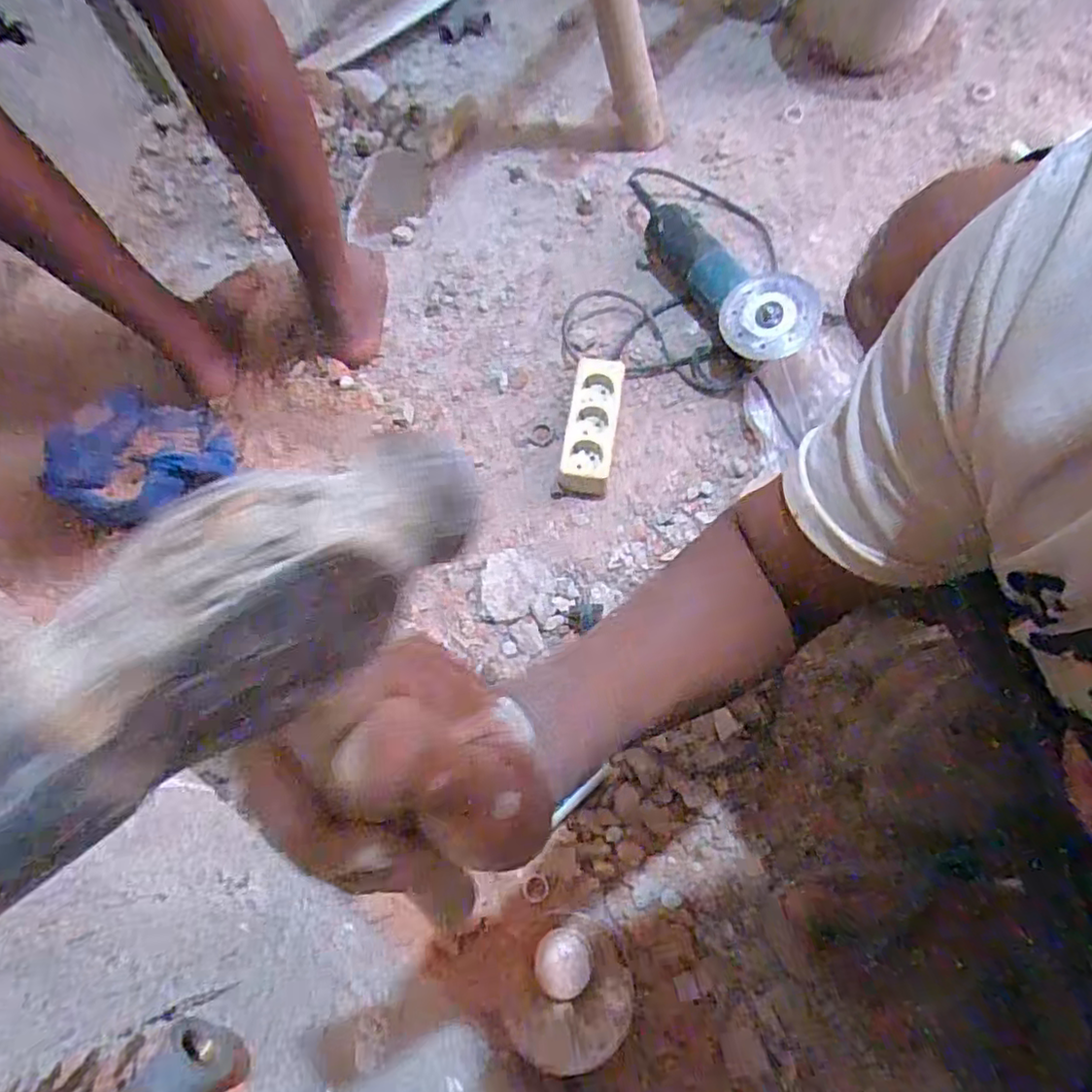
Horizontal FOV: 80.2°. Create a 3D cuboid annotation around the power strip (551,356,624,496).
[{"bbox_3d":[0.053,-0.138,0.750,0.056,0.045,0.175,9,68,7],"label":"power strip"}]

